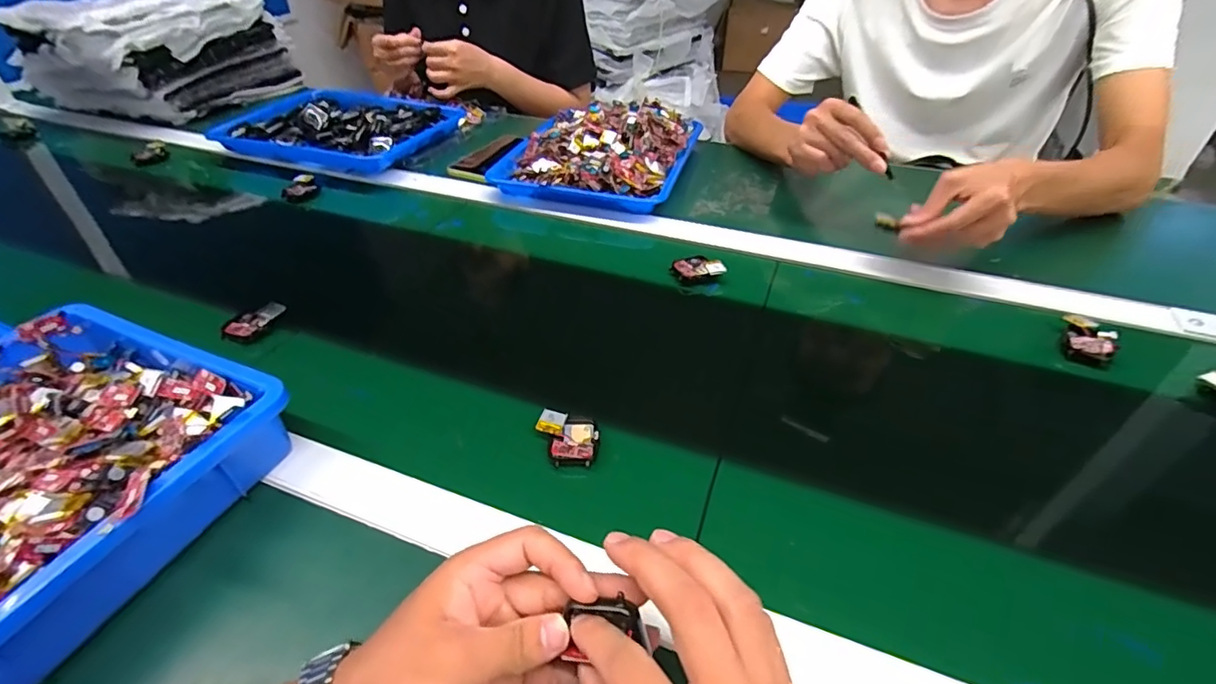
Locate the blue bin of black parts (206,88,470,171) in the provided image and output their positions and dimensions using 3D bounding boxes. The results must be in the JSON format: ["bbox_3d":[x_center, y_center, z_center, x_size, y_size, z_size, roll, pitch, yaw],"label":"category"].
[{"bbox_3d":[-0.402,-0.344,0.862,0.312,0.050,0.265,9,42,11],"label":"blue bin of black parts"}]

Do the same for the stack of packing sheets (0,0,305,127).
[{"bbox_3d":[-0.818,-0.527,1.000,0.274,0.193,0.329,13,43,15],"label":"stack of packing sheets"}]

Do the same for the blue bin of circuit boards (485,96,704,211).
[{"bbox_3d":[-0.010,-0.282,0.789,0.249,0.066,0.276,12,43,14],"label":"blue bin of circuit boards"}]

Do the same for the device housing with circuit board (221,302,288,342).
[{"bbox_3d":[-0.341,-0.020,0.523,0.058,0.017,0.026,-32,49,-13],"label":"device housing with circuit board"}]

